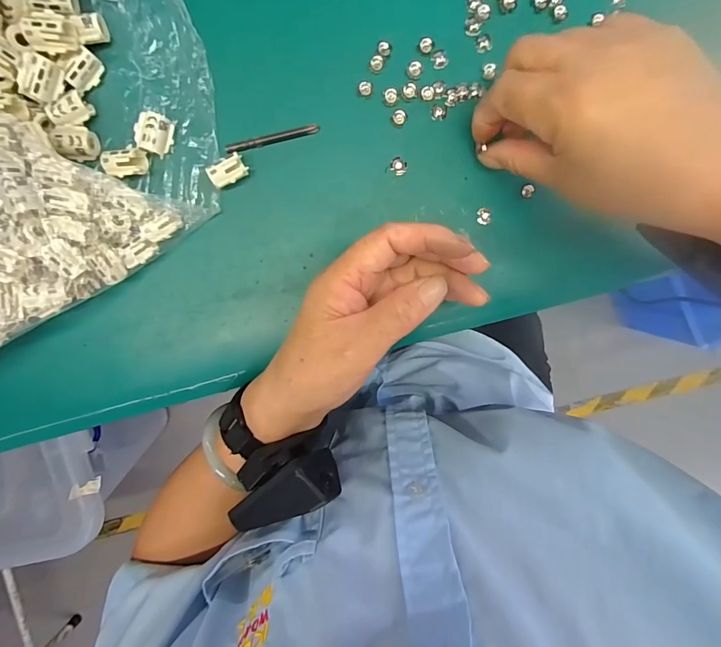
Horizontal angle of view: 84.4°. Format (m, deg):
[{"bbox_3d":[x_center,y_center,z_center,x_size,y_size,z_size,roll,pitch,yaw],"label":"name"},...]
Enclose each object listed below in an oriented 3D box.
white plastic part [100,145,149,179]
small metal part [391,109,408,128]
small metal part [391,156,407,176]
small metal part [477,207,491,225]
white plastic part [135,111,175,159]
[{"bbox_3d":[-0.139,-0.095,0.238,0.022,0.014,0.015,-11,99,0],"label":"white plastic part"},{"bbox_3d":[0.024,-0.127,0.246,0.009,0.004,0.010,29,97,-6],"label":"small metal part"},{"bbox_3d":[0.024,-0.099,0.251,0.011,0.004,0.009,38,96,-7],"label":"small metal part"},{"bbox_3d":[0.080,-0.069,0.257,0.009,0.004,0.011,-2,99,-2],"label":"small metal part"},{"bbox_3d":[-0.123,-0.113,0.237,0.018,0.014,0.021,27,97,-6],"label":"white plastic part"}]

